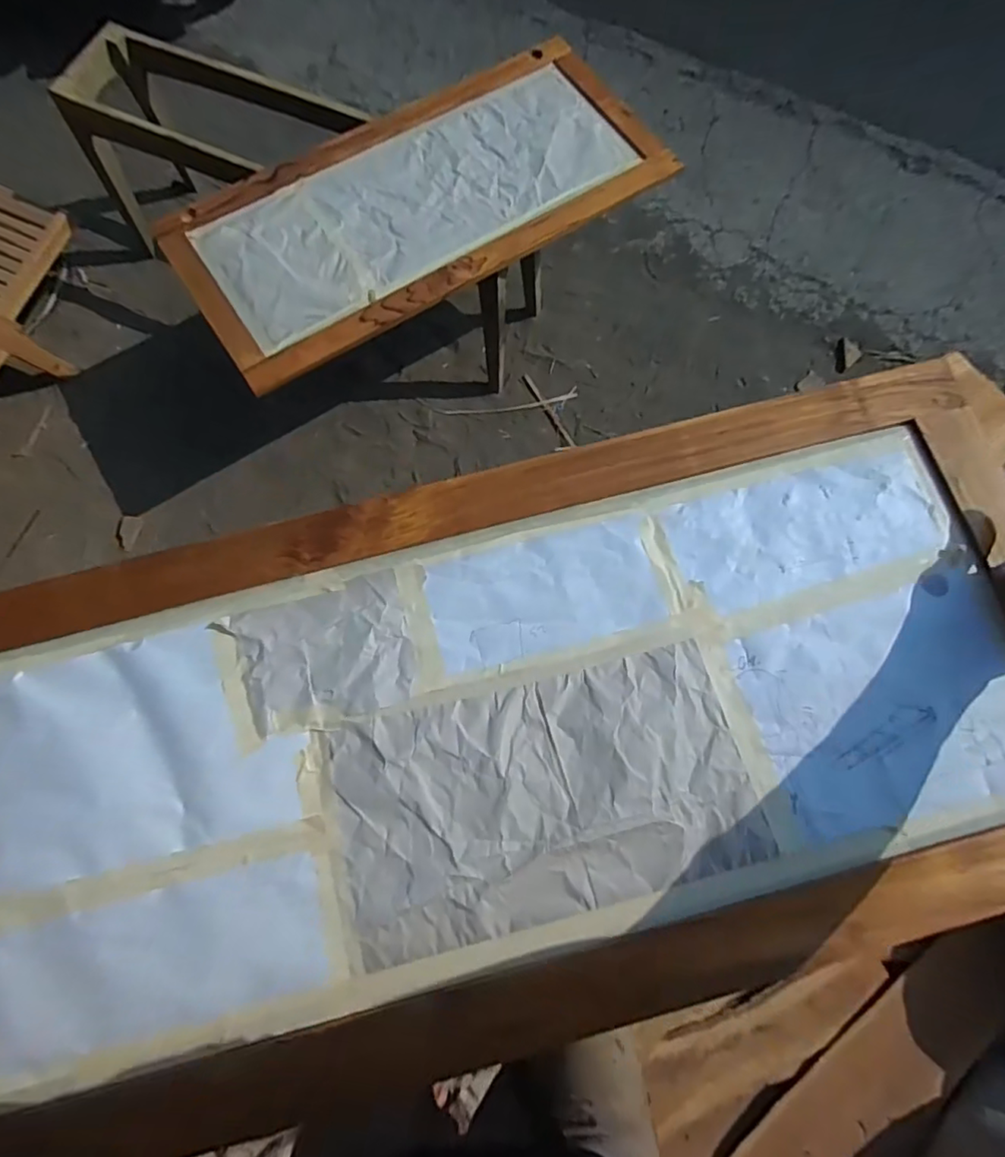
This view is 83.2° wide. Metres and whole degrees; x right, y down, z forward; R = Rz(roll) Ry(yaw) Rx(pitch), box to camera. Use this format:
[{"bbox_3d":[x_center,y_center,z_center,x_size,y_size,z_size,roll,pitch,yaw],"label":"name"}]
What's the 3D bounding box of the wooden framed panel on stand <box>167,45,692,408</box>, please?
[{"bbox_3d":[-0.165,-0.790,1.176,1.009,0.045,0.468,-33,81,-10],"label":"wooden framed panel on stand"}]

